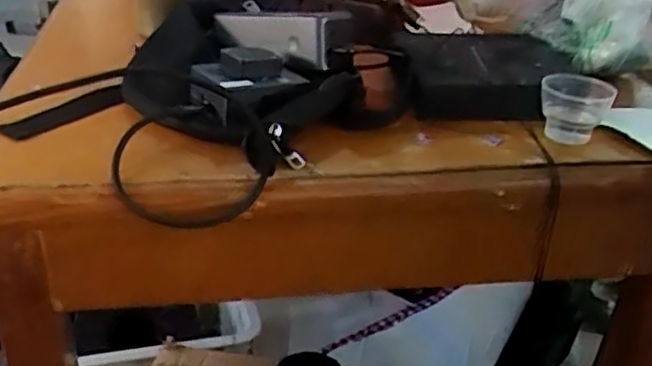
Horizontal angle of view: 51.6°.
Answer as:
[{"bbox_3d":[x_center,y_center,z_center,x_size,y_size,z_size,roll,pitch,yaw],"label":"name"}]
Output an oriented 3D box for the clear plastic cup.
[{"bbox_3d":[0.205,-0.063,0.557,0.054,0.043,0.052,17,33,21],"label":"clear plastic cup"}]

